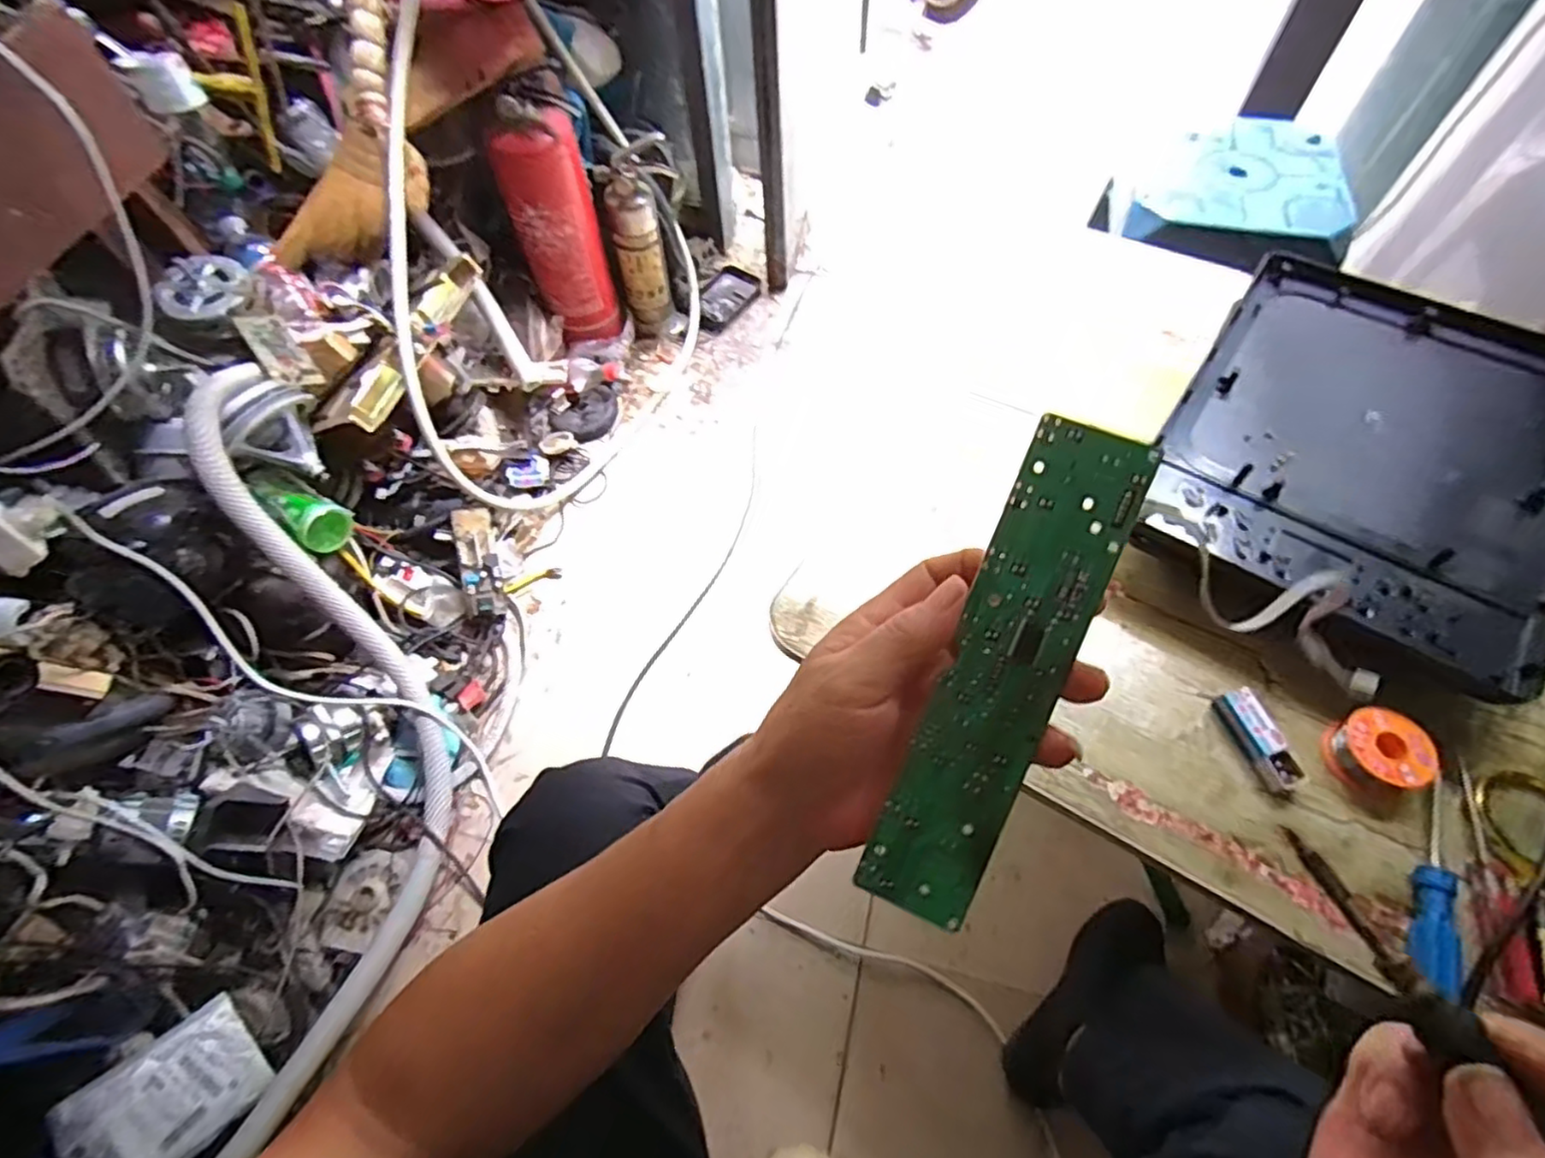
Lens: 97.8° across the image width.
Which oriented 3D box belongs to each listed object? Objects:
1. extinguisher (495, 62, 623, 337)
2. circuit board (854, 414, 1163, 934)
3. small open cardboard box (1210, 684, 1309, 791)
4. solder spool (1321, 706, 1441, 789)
[{"bbox_3d":[-0.382,-0.635,1.203,0.145,0.381,0.170,-20,62,-8],"label":"extinguisher"},{"bbox_3d":[0.092,0.040,0.270,0.045,0.004,0.204,22,96,14],"label":"circuit board"},{"bbox_3d":[0.349,0.115,0.483,0.023,0.022,0.071,-16,62,-5],"label":"small open cardboard box"},{"bbox_3d":[0.424,0.121,0.469,0.054,0.029,0.049,36,69,20],"label":"solder spool"}]

